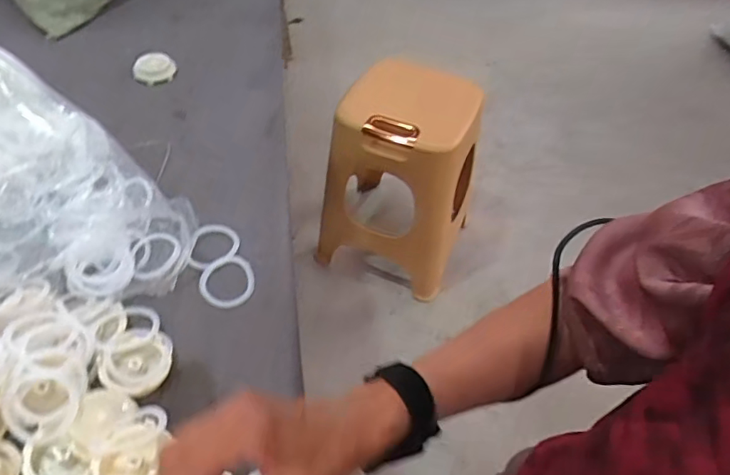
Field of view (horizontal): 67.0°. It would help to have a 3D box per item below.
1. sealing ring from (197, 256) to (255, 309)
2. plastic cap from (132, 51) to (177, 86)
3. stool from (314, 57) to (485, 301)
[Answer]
[{"bbox_3d":[-0.140,0.043,0.567,0.054,0.007,0.058,3,48,-3],"label":"sealing ring"},{"bbox_3d":[-0.309,-0.250,0.815,0.055,0.014,0.056,22,64,-1],"label":"plastic cap"},{"bbox_3d":[0.093,-0.138,1.332,0.308,0.496,0.287,21,50,13],"label":"stool"}]

